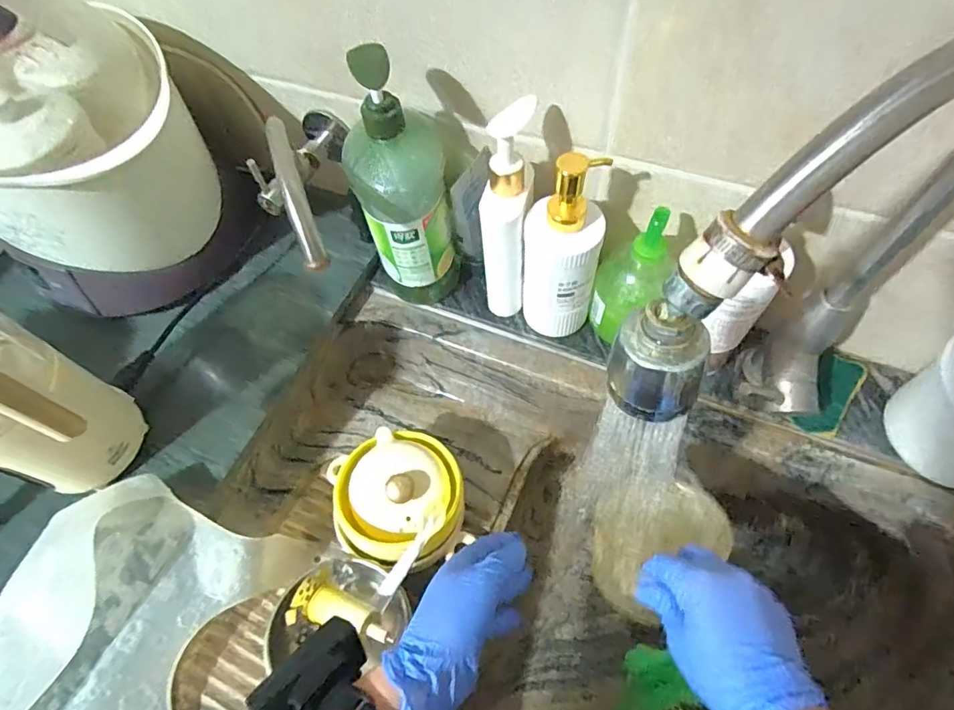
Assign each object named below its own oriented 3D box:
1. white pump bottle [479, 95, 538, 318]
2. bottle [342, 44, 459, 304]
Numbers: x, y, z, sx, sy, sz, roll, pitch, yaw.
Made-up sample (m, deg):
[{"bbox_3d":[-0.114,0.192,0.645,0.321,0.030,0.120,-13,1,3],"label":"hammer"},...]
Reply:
[{"bbox_3d":[0.031,-0.131,0.530,0.042,0.239,0.060,9,61,9],"label":"white pump bottle"},{"bbox_3d":[-0.073,-0.155,0.529,0.093,0.279,0.076,-13,60,-3],"label":"bottle"}]

